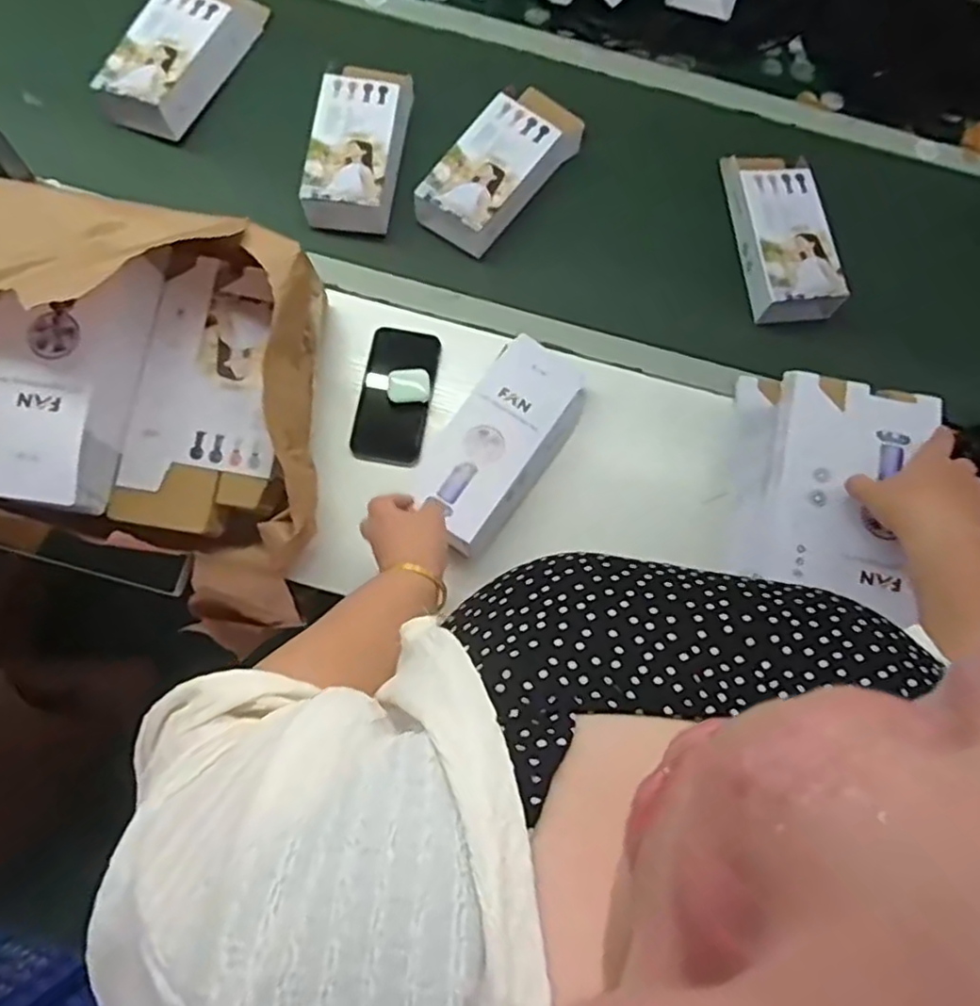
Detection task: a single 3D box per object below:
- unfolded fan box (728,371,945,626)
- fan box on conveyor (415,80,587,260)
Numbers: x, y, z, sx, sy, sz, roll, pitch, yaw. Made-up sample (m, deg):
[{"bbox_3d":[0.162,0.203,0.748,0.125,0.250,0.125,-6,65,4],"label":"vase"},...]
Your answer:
[{"bbox_3d":[0.345,-0.021,0.704,0.152,0.121,0.250,17,74,3],"label":"unfolded fan box"},{"bbox_3d":[0.016,-0.435,0.857,0.106,0.049,0.248,36,76,8],"label":"fan box on conveyor"}]

